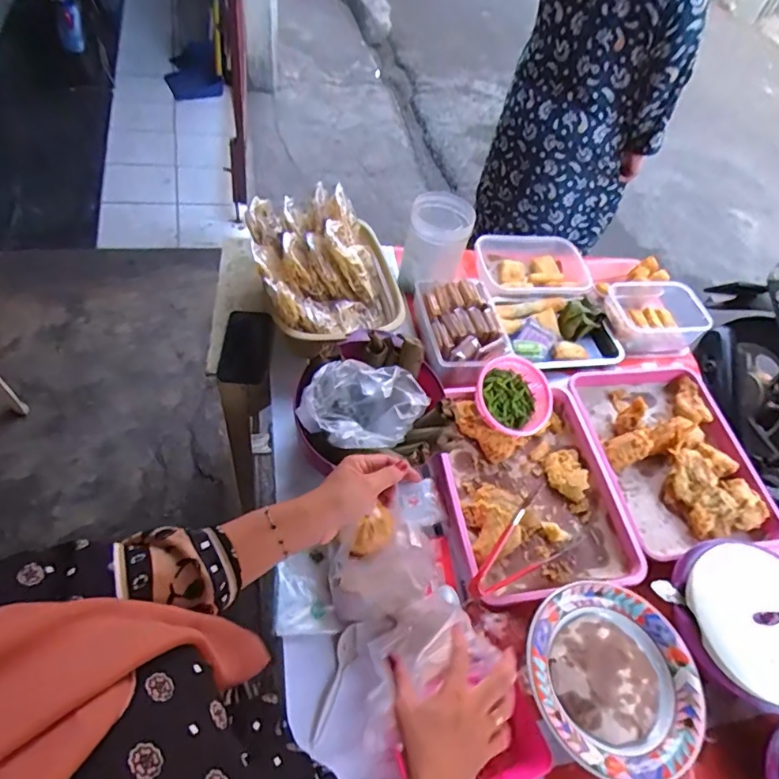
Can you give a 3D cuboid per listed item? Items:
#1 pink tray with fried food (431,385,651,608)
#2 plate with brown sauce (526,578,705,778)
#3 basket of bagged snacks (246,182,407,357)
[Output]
[{"bbox_3d":[0.224,0.151,0.837,0.283,0.050,0.354,-3,55,-12],"label":"pink tray with fried food"},{"bbox_3d":[0.282,0.357,0.645,0.216,0.033,0.212,-32,65,-28],"label":"plate with brown sauce"},{"bbox_3d":[-0.107,-0.207,0.968,0.274,0.149,0.305,-8,56,-15],"label":"basket of bagged snacks"}]

